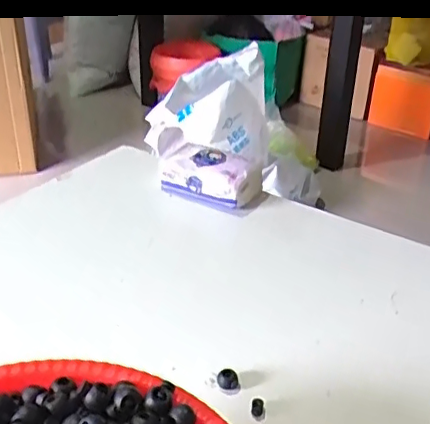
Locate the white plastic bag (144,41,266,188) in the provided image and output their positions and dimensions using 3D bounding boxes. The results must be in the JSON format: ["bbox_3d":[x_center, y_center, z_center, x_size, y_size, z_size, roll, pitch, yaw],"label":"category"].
[{"bbox_3d":[-0.014,-0.280,1.514,0.323,0.218,0.246,2,30,-1],"label":"white plastic bag"}]

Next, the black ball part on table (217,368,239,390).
[{"bbox_3d":[0.010,0.128,0.438,0.016,0.012,0.012,7,30,8],"label":"black ball part on table"}]

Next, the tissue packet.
[{"bbox_3d":[-0.006,-0.043,0.694,0.125,0.048,0.057,18,34,26],"label":"tissue packet"}]

